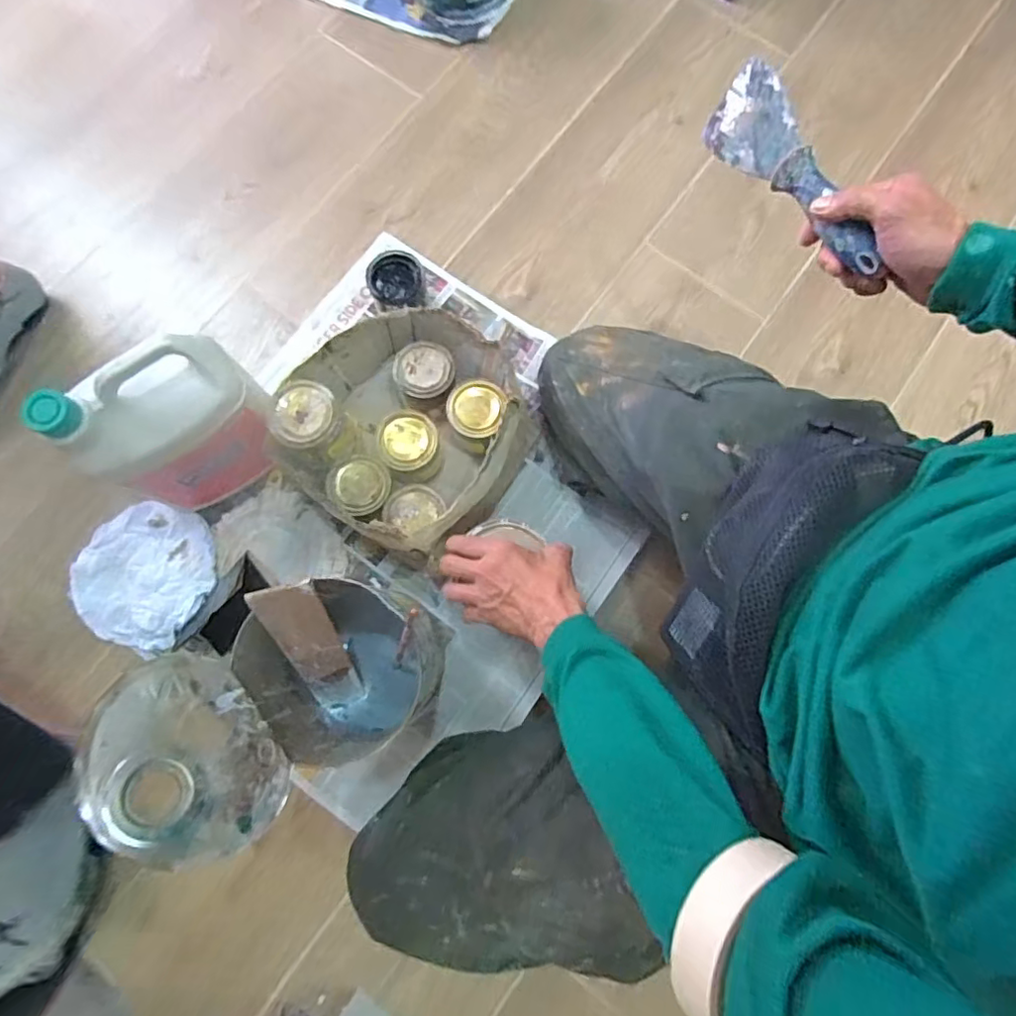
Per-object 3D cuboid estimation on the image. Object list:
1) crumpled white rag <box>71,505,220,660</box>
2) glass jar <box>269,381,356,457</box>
[{"bbox_3d":[-0.445,0.081,0.709,0.173,0.024,0.172,19,79,3],"label":"crumpled white rag"},{"bbox_3d":[-0.209,-0.090,0.633,0.078,0.086,0.075,0,78,0],"label":"glass jar"}]

